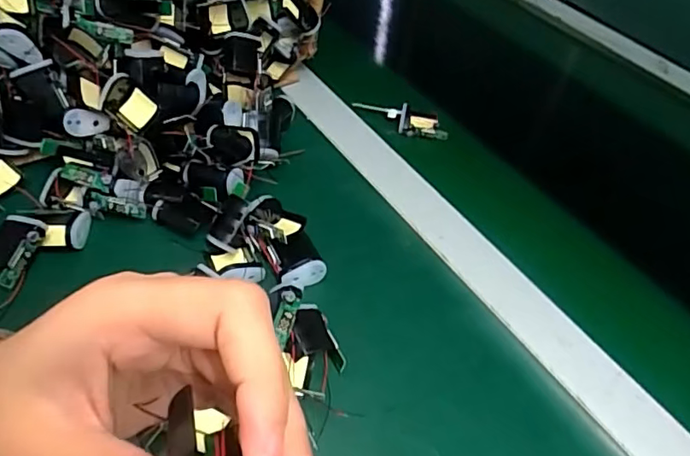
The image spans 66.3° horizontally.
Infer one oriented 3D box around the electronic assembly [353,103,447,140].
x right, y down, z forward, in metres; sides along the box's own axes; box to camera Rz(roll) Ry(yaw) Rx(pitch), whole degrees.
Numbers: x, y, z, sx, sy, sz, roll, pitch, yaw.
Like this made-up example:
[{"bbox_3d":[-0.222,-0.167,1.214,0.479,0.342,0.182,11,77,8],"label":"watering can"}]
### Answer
[{"bbox_3d":[0.060,-0.122,0.572,0.104,0.017,0.038,13,48,4],"label":"electronic assembly"}]

